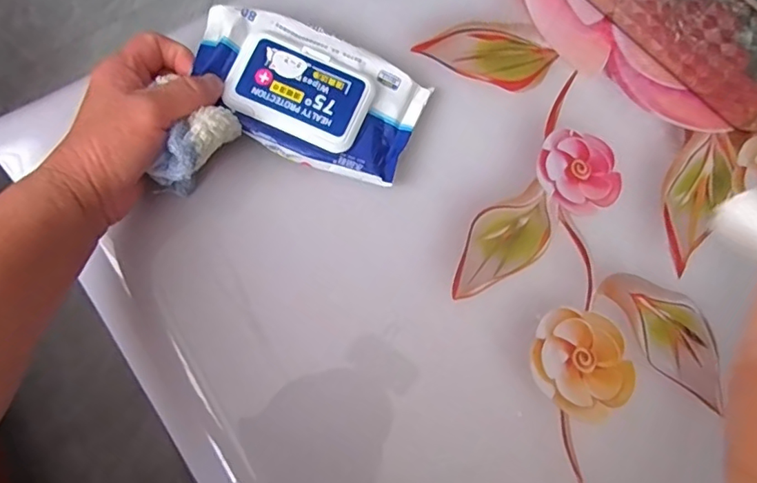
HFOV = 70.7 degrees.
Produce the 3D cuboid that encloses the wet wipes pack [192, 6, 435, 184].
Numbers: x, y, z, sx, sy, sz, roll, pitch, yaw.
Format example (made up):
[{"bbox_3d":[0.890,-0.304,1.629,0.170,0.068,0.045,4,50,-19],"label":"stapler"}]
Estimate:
[{"bbox_3d":[-0.050,-0.102,0.367,0.153,0.023,0.087,21,80,3],"label":"wet wipes pack"}]

